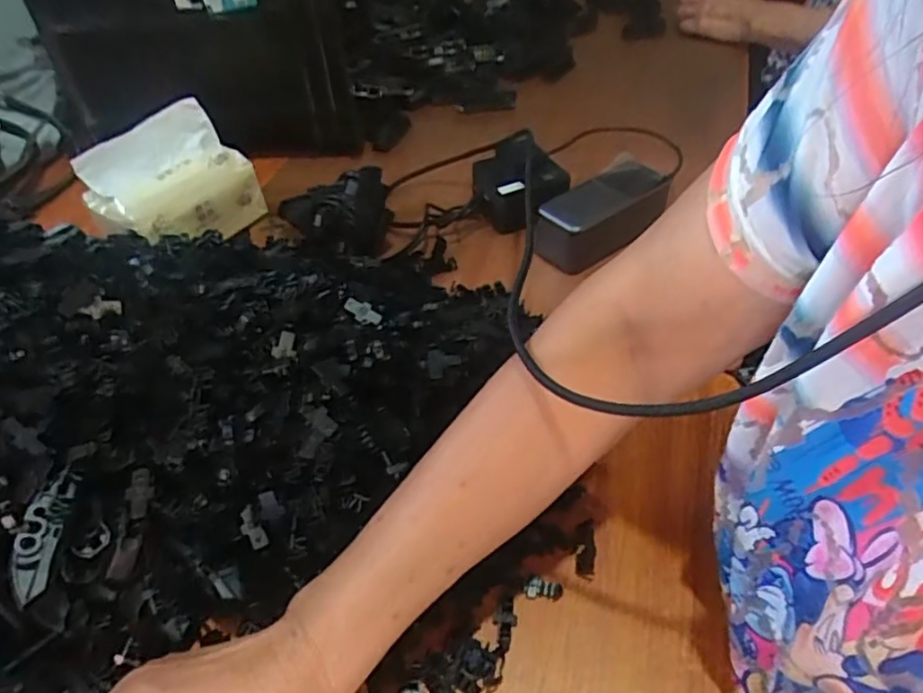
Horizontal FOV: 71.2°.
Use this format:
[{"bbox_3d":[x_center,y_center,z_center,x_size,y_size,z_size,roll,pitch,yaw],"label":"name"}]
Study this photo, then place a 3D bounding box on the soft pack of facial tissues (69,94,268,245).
[{"bbox_3d":[-0.272,-0.150,0.607,0.102,0.084,0.137,30,54,27],"label":"soft pack of facial tissues"}]

